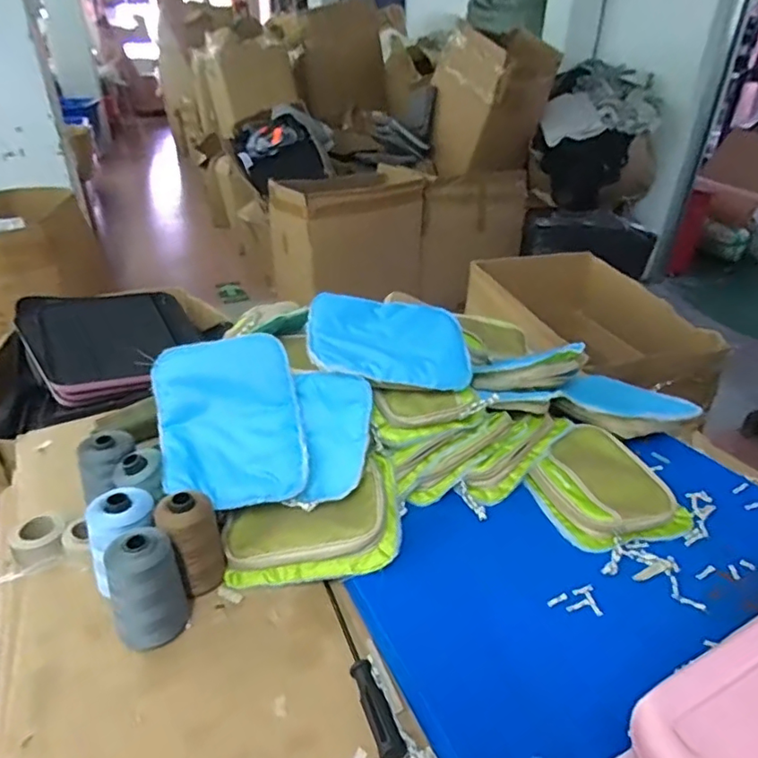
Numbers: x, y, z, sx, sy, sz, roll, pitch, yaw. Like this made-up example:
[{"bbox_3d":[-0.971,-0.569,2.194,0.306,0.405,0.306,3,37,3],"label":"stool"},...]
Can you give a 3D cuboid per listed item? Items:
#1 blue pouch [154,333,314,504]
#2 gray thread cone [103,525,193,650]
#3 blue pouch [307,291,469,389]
[{"bbox_3d":[-0.184,0.052,0.681,0.168,0.026,0.209,-10,72,-8],"label":"blue pouch"},{"bbox_3d":[-0.231,0.207,0.548,0.066,0.113,0.071,-17,37,-26],"label":"gray thread cone"},{"bbox_3d":[0.013,-0.062,0.775,0.224,0.021,0.184,4,44,-14],"label":"blue pouch"}]

